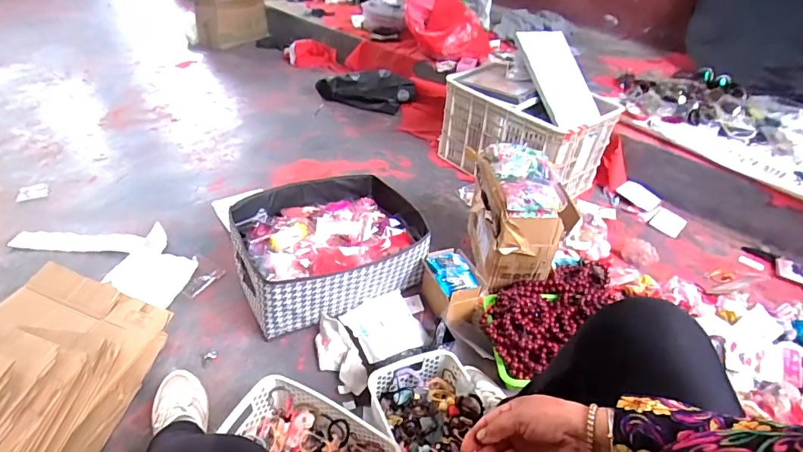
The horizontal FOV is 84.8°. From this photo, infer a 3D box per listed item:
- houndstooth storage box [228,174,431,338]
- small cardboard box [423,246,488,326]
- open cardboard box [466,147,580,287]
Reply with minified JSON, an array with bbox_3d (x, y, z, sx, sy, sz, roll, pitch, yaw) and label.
[{"bbox_3d":[-0.180,0.056,1.105,0.417,0.173,0.362,-18,44,-28],"label":"houndstooth storage box"},{"bbox_3d":[0.122,0.146,1.046,0.113,0.102,0.160,-8,39,-16],"label":"small cardboard box"},{"bbox_3d":[0.278,-0.004,1.125,0.196,0.285,0.263,-2,38,-10],"label":"open cardboard box"}]

